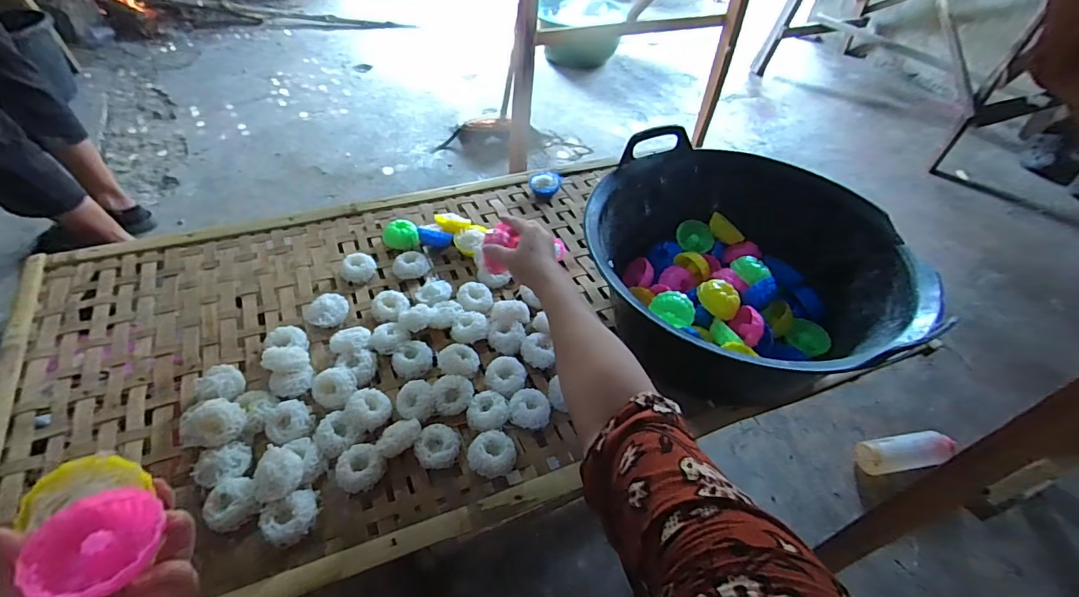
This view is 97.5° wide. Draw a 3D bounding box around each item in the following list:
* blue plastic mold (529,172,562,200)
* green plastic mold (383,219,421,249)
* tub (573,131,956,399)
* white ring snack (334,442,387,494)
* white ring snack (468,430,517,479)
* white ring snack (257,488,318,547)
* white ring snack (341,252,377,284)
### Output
[{"bbox_3d":[0.011,-0.229,0.954,0.062,0.036,0.066,7,48,2],"label":"blue plastic mold"},{"bbox_3d":[-0.235,-0.106,0.802,0.054,0.032,0.052,-14,50,-16],"label":"green plastic mold"},{"bbox_3d":[0.257,-0.032,0.662,0.392,0.187,0.409,2,48,-2],"label":"tub"},{"bbox_3d":[-0.201,0.188,0.529,0.045,0.024,0.050,35,55,25],"label":"white ring snack"},{"bbox_3d":[-0.055,0.183,0.553,0.053,0.029,0.049,2,48,-2],"label":"white ring snack"},{"bbox_3d":[-0.257,0.226,0.489,0.053,0.022,0.045,-26,54,-25],"label":"white ring snack"},{"bbox_3d":[-0.284,-0.047,0.744,0.052,0.028,0.048,-16,51,-18],"label":"white ring snack"}]

